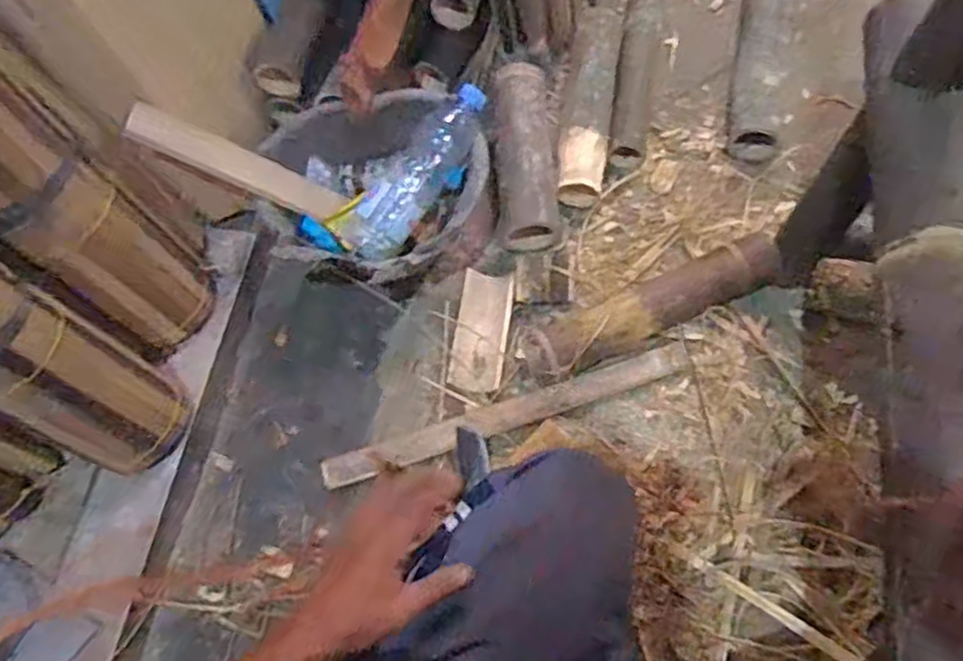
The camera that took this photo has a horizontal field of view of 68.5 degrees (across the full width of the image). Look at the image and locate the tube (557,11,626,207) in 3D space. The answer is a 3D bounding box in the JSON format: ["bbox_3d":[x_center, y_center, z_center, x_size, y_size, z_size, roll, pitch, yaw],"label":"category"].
[{"bbox_3d":[0.160,-0.332,1.060,0.074,0.065,0.332,8,67,7],"label":"tube"}]

